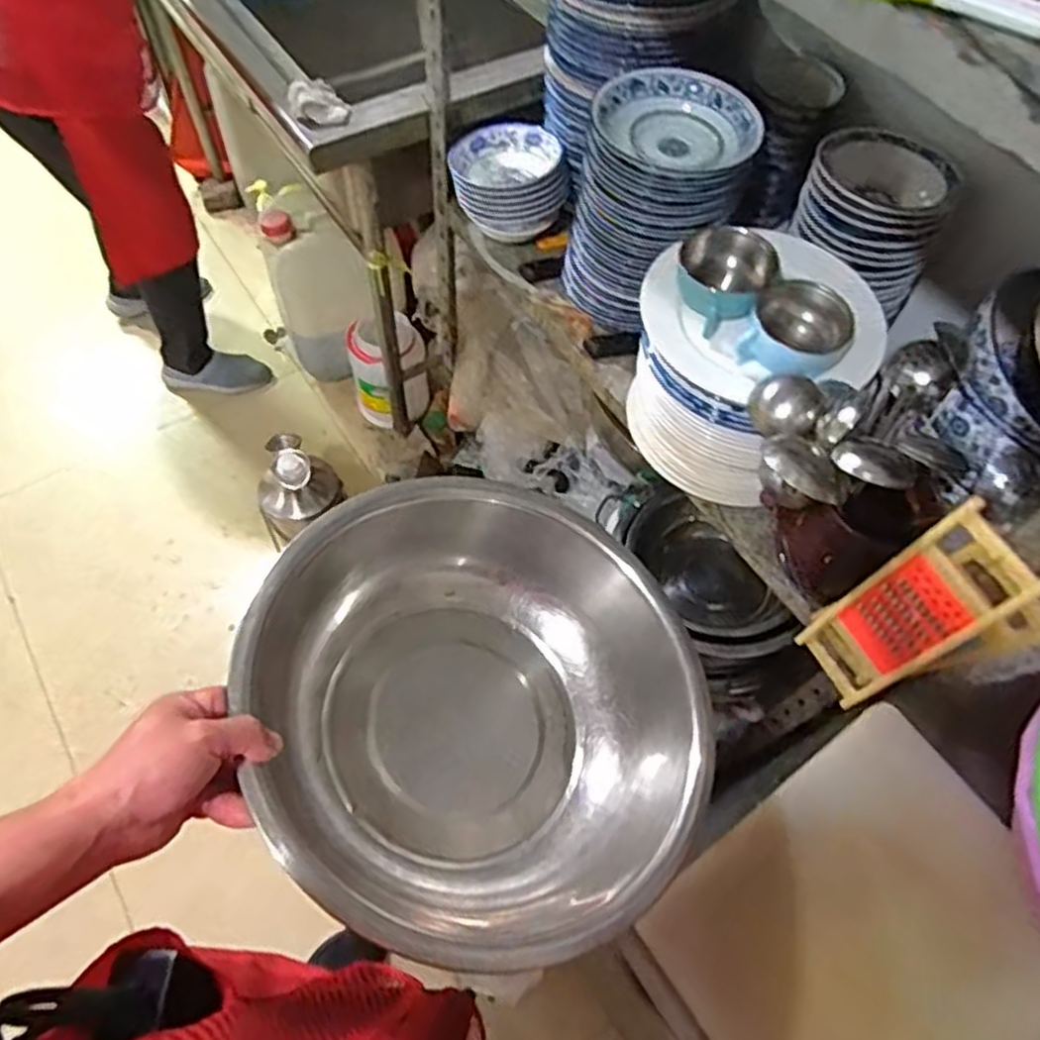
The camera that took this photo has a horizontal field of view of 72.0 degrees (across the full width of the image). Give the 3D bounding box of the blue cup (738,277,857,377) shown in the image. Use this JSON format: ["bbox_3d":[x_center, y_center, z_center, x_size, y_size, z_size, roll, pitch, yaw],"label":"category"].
[{"bbox_3d":[0.301,-0.202,0.773,0.111,0.064,0.094,21,61,8],"label":"blue cup"}]

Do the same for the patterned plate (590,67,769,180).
[{"bbox_3d":[0.192,-0.474,0.867,0.198,0.045,0.173,41,66,18],"label":"patterned plate"}]

